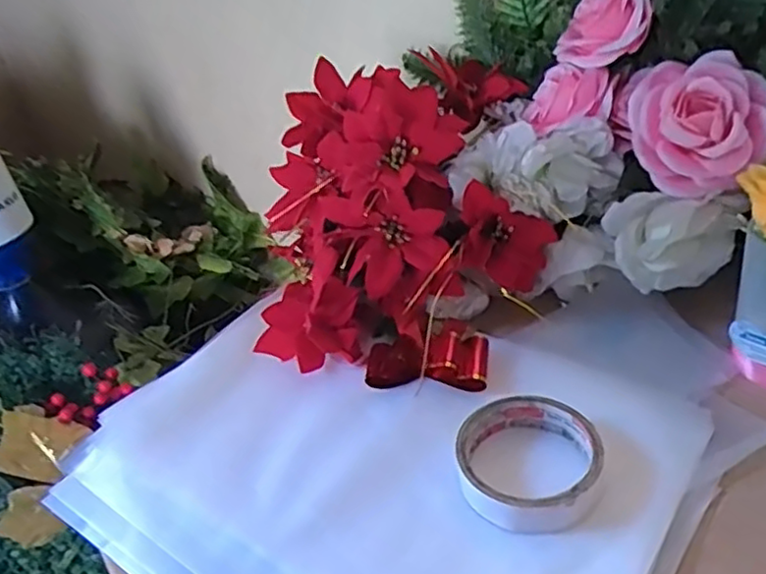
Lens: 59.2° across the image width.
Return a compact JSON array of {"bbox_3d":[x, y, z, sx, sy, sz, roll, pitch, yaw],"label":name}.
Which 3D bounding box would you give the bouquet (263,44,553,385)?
[{"bbox_3d":[0.023,-0.077,0.559,0.228,0.155,0.283,6,38,18],"label":"bouquet"}]

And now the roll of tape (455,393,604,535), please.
[{"bbox_3d":[0.089,0.104,0.413,0.084,0.022,0.088,-5,36,4],"label":"roll of tape"}]

